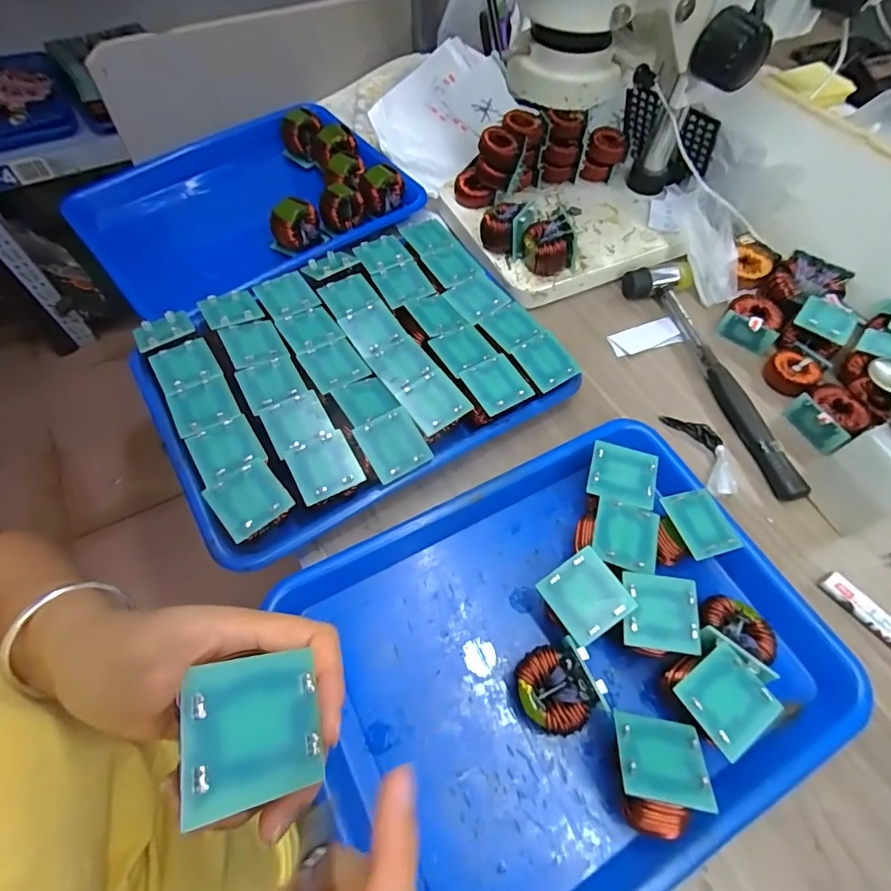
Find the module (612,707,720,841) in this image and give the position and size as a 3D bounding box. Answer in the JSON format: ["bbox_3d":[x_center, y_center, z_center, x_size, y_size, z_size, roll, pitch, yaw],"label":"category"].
[{"bbox_3d":[0.118,0.188,0.278,0.046,0.040,0.048,8,32,4],"label":"module"}]

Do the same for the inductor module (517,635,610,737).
[{"bbox_3d":[0.068,0.152,0.305,0.045,0.044,0.047,-20,62,-13],"label":"inductor module"}]

